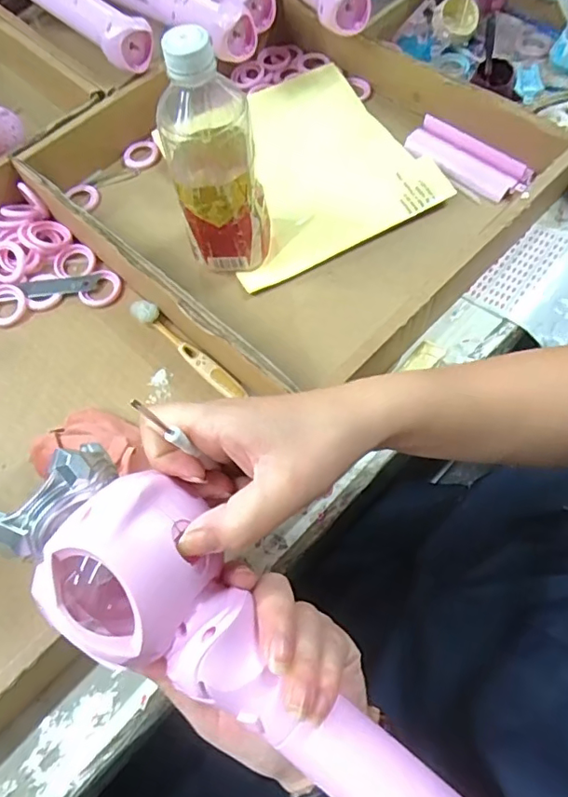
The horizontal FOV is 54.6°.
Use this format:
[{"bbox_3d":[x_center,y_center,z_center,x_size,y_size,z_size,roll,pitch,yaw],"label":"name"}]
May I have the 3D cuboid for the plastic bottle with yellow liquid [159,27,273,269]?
[{"bbox_3d":[-0.051,-0.181,0.416,0.064,0.182,0.074,-7,64,0],"label":"plastic bottle with yellow liquid"}]

